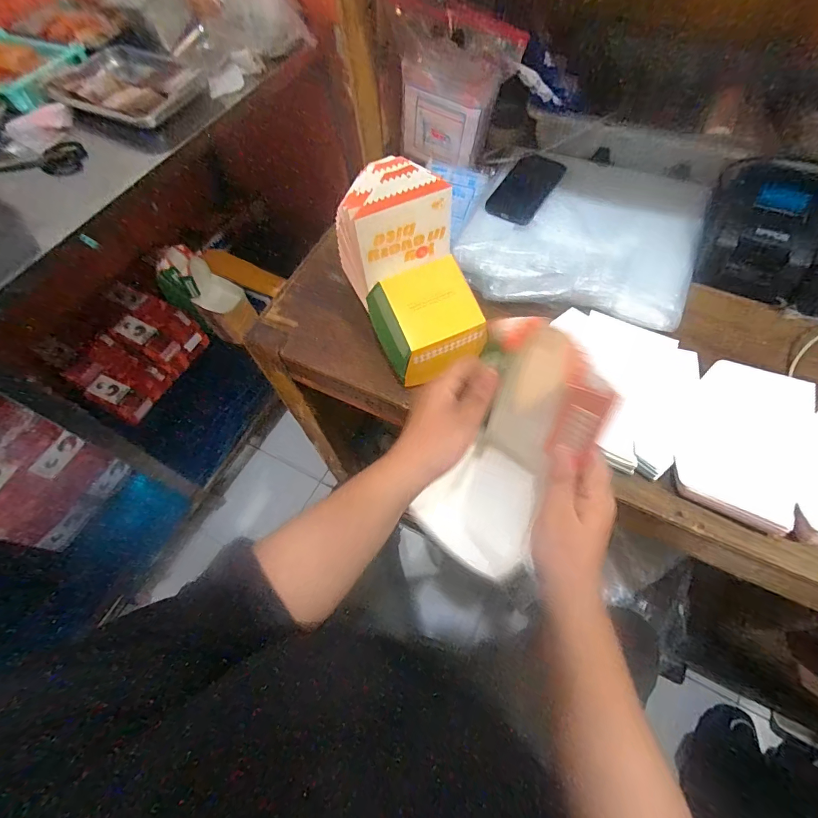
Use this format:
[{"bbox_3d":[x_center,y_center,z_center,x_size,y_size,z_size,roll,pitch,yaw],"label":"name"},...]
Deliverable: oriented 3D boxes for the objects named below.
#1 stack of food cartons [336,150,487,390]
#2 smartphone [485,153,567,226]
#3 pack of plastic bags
[{"bbox_3d":[0.006,-0.145,0.456,0.125,0.172,0.160,-18,62,-6],"label":"stack of food cartons"},{"bbox_3d":[0.182,-0.342,0.637,0.072,0.004,0.137,33,76,12],"label":"smartphone"},{"bbox_3d":[0.248,-0.252,0.593,0.313,0.033,0.278,15,64,12],"label":"pack of plastic bags"}]

